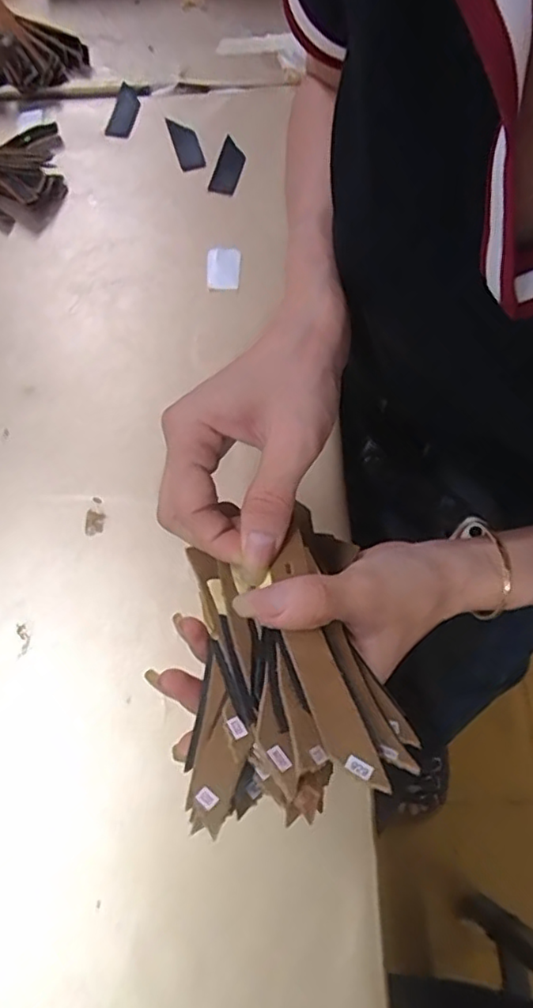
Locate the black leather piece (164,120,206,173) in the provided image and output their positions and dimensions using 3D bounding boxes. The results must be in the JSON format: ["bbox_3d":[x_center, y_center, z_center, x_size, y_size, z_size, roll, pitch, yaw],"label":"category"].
[{"bbox_3d":[-0.073,-0.326,0.547,0.022,0.004,0.067,-17,70,-2],"label":"black leather piece"}]

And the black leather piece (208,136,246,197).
[{"bbox_3d":[-0.033,-0.297,0.533,0.023,0.004,0.060,15,75,4],"label":"black leather piece"}]

